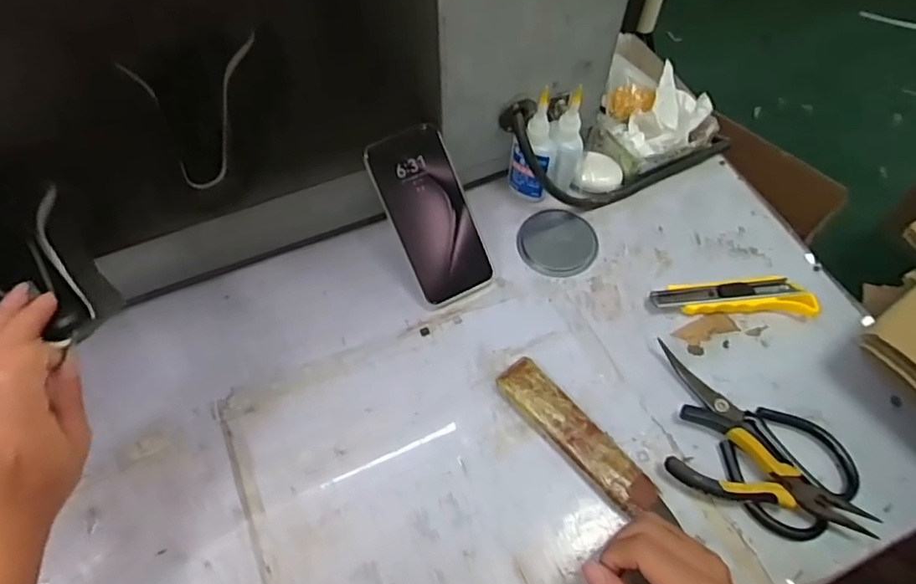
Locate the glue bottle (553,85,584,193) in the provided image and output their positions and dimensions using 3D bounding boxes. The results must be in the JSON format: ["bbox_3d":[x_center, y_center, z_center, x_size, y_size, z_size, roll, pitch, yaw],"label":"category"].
[{"bbox_3d":[0.112,-0.147,0.603,0.029,0.119,0.027,18,61,9],"label":"glue bottle"}]

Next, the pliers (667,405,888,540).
[{"bbox_3d":[0.253,0.149,0.486,0.150,0.020,0.066,22,62,12],"label":"pliers"}]

